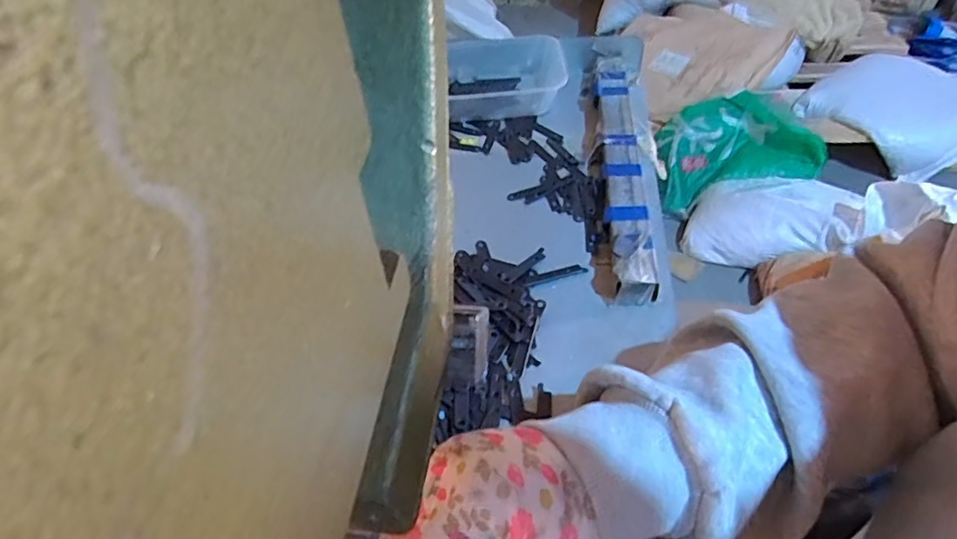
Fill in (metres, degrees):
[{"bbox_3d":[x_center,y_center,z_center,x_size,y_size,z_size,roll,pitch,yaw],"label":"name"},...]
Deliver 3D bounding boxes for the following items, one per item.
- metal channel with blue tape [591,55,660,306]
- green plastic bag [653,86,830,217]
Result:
[{"bbox_3d":[0.126,-0.103,0.538,0.044,0.024,0.337,4,46,8],"label":"metal channel with blue tape"},{"bbox_3d":[0.744,-0.357,1.766,0.460,0.195,0.245,-9,46,-5],"label":"green plastic bag"}]

